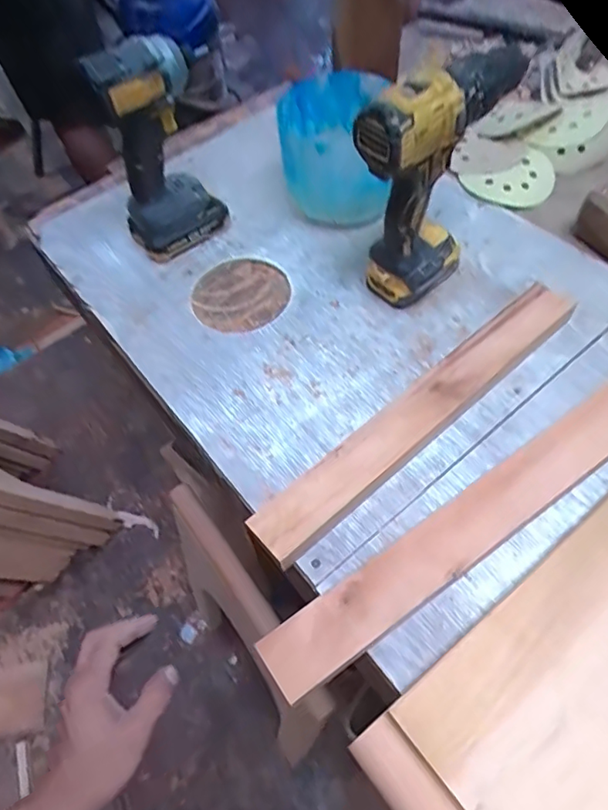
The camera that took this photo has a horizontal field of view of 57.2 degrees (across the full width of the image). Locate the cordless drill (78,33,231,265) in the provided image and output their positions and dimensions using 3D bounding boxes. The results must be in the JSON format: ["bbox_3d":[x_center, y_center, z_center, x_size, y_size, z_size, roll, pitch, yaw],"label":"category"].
[{"bbox_3d":[-0.157,-0.275,0.616,0.108,0.226,0.067,-38,63,-18],"label":"cordless drill"}]

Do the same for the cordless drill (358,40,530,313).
[{"bbox_3d":[0.130,-0.217,0.557,0.067,0.232,0.178,35,67,23],"label":"cordless drill"}]

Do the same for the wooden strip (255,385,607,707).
[{"bbox_3d":[0.140,0.102,0.465,0.382,0.041,0.060,-32,63,-13],"label":"wooden strip"}]

